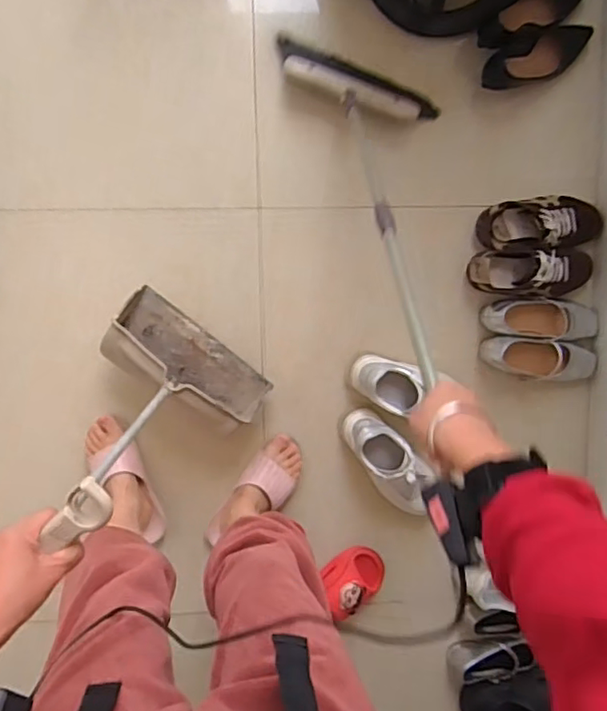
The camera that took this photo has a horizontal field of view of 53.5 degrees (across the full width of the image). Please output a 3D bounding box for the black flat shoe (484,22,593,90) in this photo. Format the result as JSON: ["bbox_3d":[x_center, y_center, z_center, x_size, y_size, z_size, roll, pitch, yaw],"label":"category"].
[{"bbox_3d":[0.452,-0.568,1.139,0.225,0.048,0.077,-25,100,0],"label":"black flat shoe"}]

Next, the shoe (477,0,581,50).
[{"bbox_3d":[0.430,-0.648,1.142,0.243,0.052,0.083,-34,100,-11],"label":"shoe"}]

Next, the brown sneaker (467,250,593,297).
[{"bbox_3d":[0.450,-0.161,1.185,0.259,0.079,0.092,-2,99,-3],"label":"brown sneaker"}]

